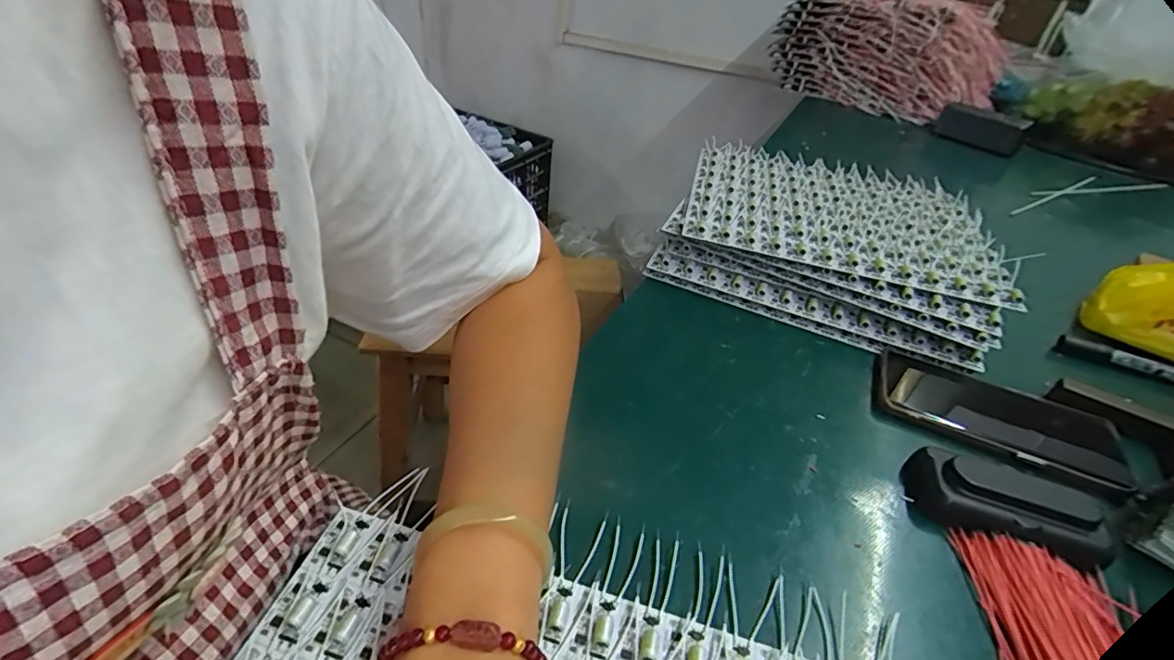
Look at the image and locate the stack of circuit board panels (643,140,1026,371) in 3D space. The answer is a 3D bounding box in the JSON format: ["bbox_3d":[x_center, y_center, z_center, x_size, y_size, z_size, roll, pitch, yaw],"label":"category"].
[{"bbox_3d":[0.252,-0.100,0.576,0.308,0.061,0.291,18,40,13],"label":"stack of circuit board panels"}]

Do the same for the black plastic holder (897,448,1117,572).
[{"bbox_3d":[0.259,0.107,0.334,0.107,0.029,0.044,18,40,13],"label":"black plastic holder"}]

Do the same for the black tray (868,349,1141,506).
[{"bbox_3d":[0.309,0.063,0.410,0.167,0.011,0.089,21,41,16],"label":"black tray"}]

